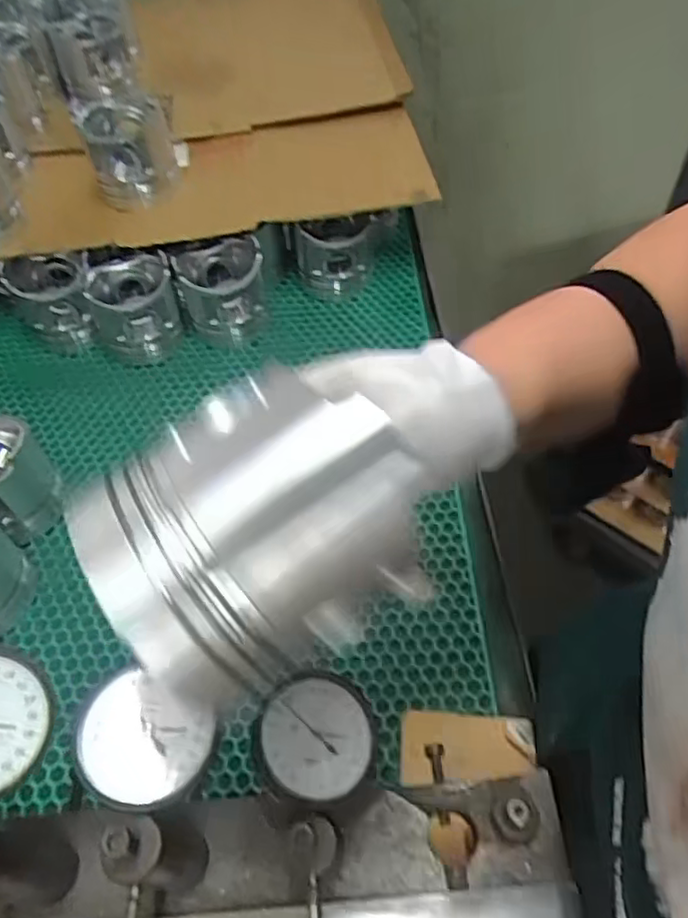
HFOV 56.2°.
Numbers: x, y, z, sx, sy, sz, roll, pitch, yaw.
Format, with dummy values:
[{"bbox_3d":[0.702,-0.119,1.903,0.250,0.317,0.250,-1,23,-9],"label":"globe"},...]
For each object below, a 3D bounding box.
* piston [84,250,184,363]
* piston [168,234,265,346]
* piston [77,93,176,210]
[{"bbox_3d":[-0.210,-0.151,0.657,0.089,0.088,0.082,-18,54,-10],"label":"piston"},{"bbox_3d":[-0.124,-0.171,0.673,0.087,0.080,0.087,-12,53,-6],"label":"piston"},{"bbox_3d":[-0.219,-0.312,0.665,0.086,0.089,0.069,-15,54,-8],"label":"piston"}]

